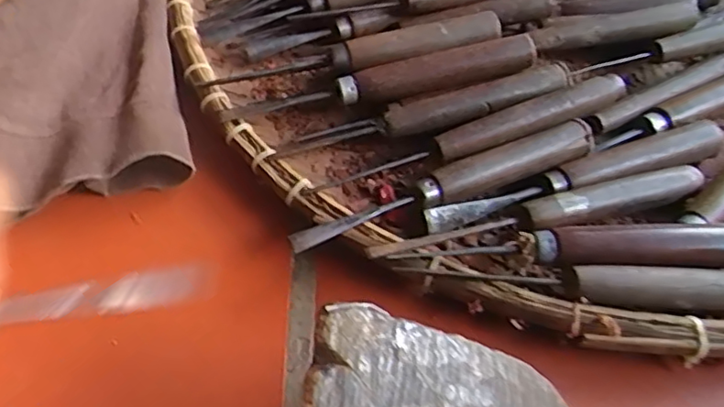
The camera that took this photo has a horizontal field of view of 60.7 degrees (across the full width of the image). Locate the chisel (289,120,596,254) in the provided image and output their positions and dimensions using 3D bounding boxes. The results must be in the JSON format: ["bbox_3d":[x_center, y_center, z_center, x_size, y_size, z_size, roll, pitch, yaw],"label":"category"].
[{"bbox_3d":[0.046,-0.007,0.308,0.170,0.016,0.018,-22,57,-21],"label":"chisel"}]

